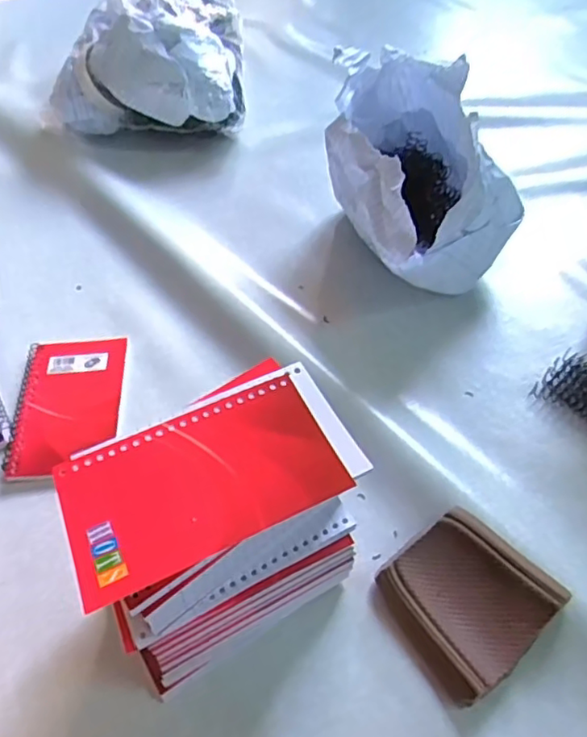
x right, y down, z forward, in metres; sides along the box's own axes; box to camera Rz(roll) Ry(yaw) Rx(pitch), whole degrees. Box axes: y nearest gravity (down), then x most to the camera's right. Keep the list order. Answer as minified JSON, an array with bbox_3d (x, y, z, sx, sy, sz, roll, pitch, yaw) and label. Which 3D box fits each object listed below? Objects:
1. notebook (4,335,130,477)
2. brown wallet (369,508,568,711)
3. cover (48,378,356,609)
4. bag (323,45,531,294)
[{"bbox_3d":[-0.184,0.029,0.495,0.084,0.007,0.129,-6,51,0],"label":"notebook"},{"bbox_3d":[0.108,0.141,0.377,0.088,0.024,0.087,-30,55,-18],"label":"brown wallet"},{"bbox_3d":[-0.046,0.052,0.293,0.127,0.005,0.076,-22,53,-12],"label":"cover"},{"bbox_3d":[0.109,-0.168,0.538,0.133,0.146,0.218,-14,52,-6],"label":"bag"}]

